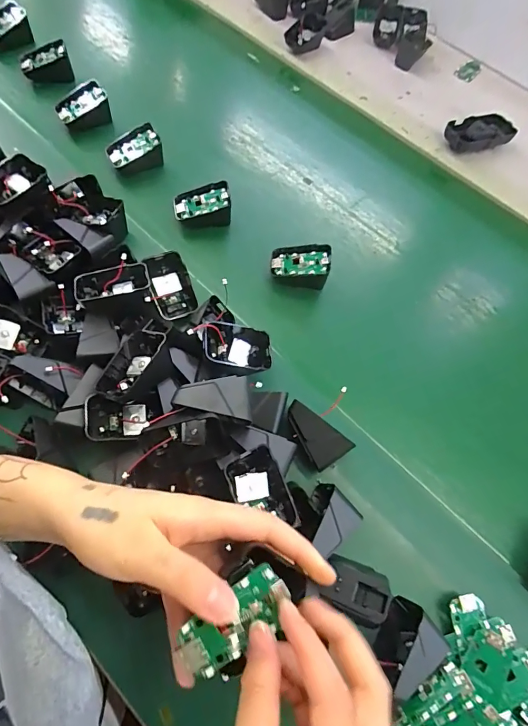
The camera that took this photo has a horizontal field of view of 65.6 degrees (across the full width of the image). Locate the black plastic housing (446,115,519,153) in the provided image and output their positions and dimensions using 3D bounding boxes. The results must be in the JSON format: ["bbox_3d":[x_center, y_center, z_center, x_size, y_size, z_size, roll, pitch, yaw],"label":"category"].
[{"bbox_3d":[0.323,-0.342,0.616,0.106,0.029,0.056,-27,72,-14],"label":"black plastic housing"}]

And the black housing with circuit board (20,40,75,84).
[{"bbox_3d":[-0.313,-0.431,0.590,0.069,0.049,0.025,-10,69,-8],"label":"black housing with circuit board"}]

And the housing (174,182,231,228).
[{"bbox_3d":[-0.075,-0.188,0.506,0.067,0.042,0.045,-12,65,-9],"label":"housing"}]

